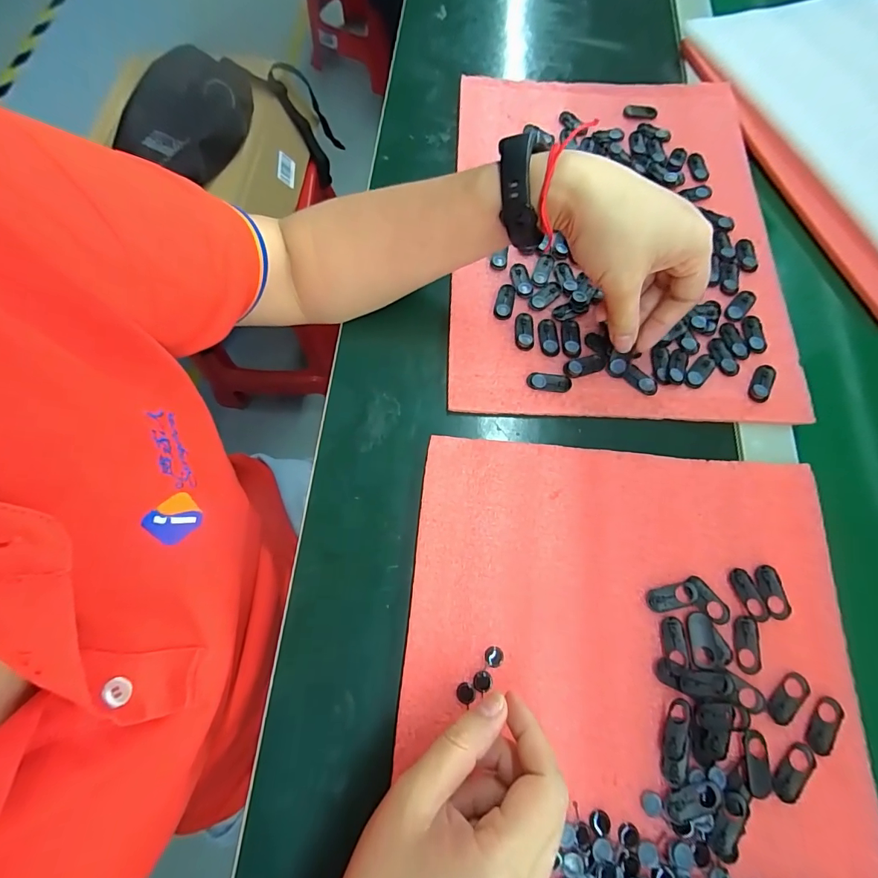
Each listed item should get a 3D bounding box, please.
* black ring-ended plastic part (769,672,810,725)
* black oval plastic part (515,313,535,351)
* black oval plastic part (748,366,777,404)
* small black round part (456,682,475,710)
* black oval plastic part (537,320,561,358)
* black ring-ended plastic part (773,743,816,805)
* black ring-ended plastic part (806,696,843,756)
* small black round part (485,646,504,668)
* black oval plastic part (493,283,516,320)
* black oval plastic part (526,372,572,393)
[{"bbox_3d":[0.204,0.150,0.246,0.014,0.004,0.031,42,75,13],"label":"black ring-ended plastic part"},{"bbox_3d":[0.066,-0.082,0.326,0.014,0.004,0.031,0,70,0],"label":"black oval plastic part"},{"bbox_3d":[0.239,-0.041,0.314,0.014,0.004,0.031,28,72,9],"label":"black oval plastic part"},{"bbox_3d":[0.016,0.146,0.245,0.010,0.004,0.011,0,70,0],"label":"small black round part"},{"bbox_3d":[0.084,-0.078,0.324,0.014,0.004,0.031,-4,70,-2],"label":"black oval plastic part"},{"bbox_3d":[0.197,0.185,0.235,0.014,0.004,0.032,40,74,13],"label":"black ring-ended plastic part"},{"bbox_3d":[0.221,0.164,0.243,0.014,0.004,0.031,35,73,11],"label":"black ring-ended plastic part"},{"bbox_3d":[0.033,0.129,0.251,0.011,0.004,0.011,0,70,0],"label":"small black round part"},{"bbox_3d":[0.052,-0.108,0.335,0.015,0.004,0.030,12,70,4],"label":"black oval plastic part"},{"bbox_3d":[0.081,-0.042,0.312,0.032,0.004,0.014,6,70,2],"label":"black oval plastic part"}]

